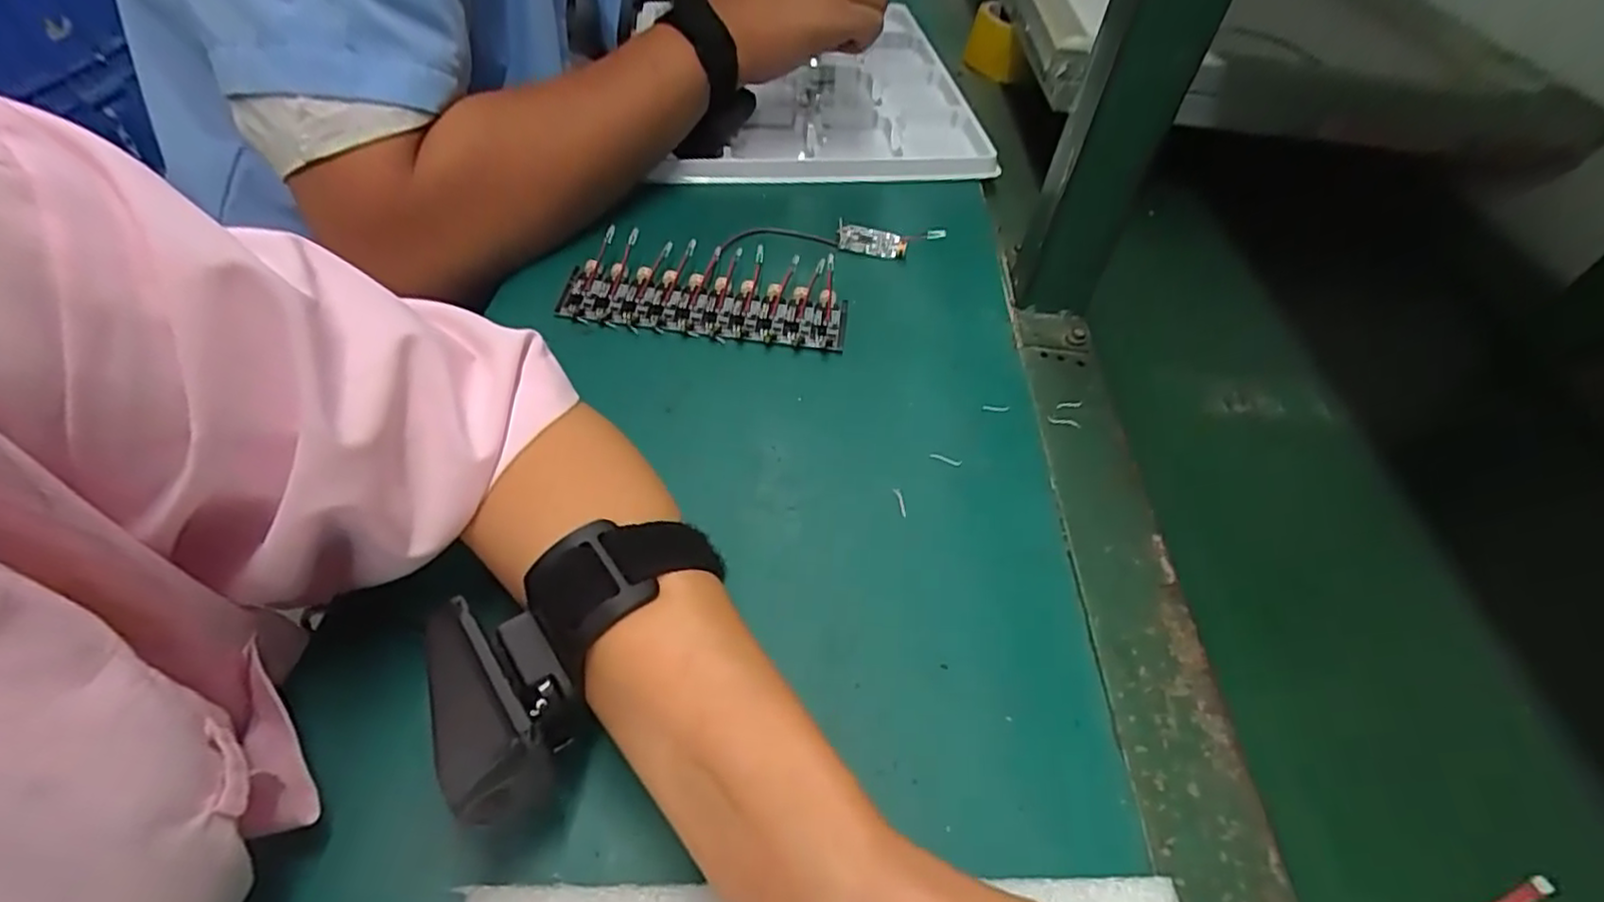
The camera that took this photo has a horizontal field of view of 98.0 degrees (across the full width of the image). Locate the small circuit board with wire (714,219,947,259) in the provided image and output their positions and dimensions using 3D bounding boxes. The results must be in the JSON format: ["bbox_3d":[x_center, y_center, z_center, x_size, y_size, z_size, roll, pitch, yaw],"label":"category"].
[{"bbox_3d":[0.016,-0.141,0.456,0.148,0.018,0.043,-6,49,-11],"label":"small circuit board with wire"}]

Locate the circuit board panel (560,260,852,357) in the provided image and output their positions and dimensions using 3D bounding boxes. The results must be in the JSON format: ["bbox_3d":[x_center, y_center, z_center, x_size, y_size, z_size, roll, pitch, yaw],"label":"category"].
[{"bbox_3d":[-0.057,-0.083,0.403,0.162,0.012,0.042,8,48,1],"label":"circuit board panel"}]

